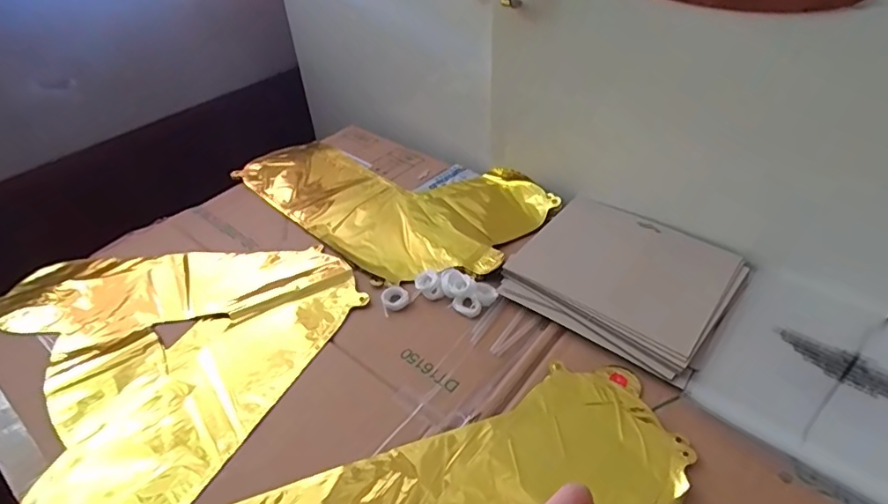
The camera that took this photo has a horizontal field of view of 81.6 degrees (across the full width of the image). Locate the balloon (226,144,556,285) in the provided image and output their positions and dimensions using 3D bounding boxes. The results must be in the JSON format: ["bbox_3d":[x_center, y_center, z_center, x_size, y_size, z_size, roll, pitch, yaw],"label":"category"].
[{"bbox_3d":[-0.082,-0.077,0.670,0.395,0.024,0.236,25,47,27],"label":"balloon"}]

